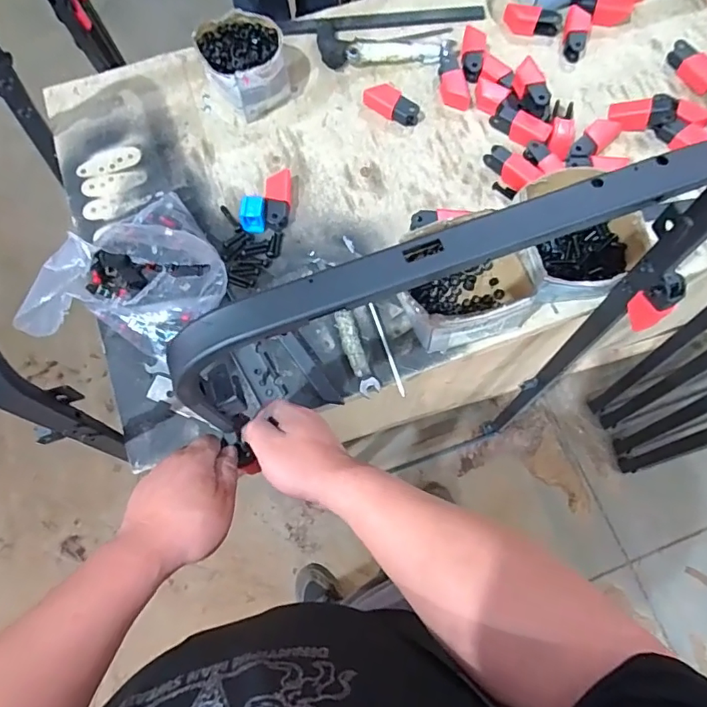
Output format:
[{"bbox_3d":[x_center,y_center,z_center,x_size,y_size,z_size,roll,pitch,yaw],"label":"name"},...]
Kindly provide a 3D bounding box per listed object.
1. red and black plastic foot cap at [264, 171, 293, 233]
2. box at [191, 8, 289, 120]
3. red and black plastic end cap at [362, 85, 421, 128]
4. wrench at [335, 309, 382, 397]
[{"bbox_3d":[-0.106,-0.218,0.713,0.034,0.026,0.082,0,74,1],"label":"red and black plastic foot cap"},{"bbox_3d":[-0.162,-0.432,0.751,0.114,0.076,0.135,-36,77,-9],"label":"box"},{"bbox_3d":[0.058,-0.377,0.766,0.084,0.032,0.037,37,78,11],"label":"red and black plastic end cap"},{"bbox_3d":[0.005,-0.002,0.658,0.027,0.018,0.116,-19,75,-4],"label":"wrench"}]

